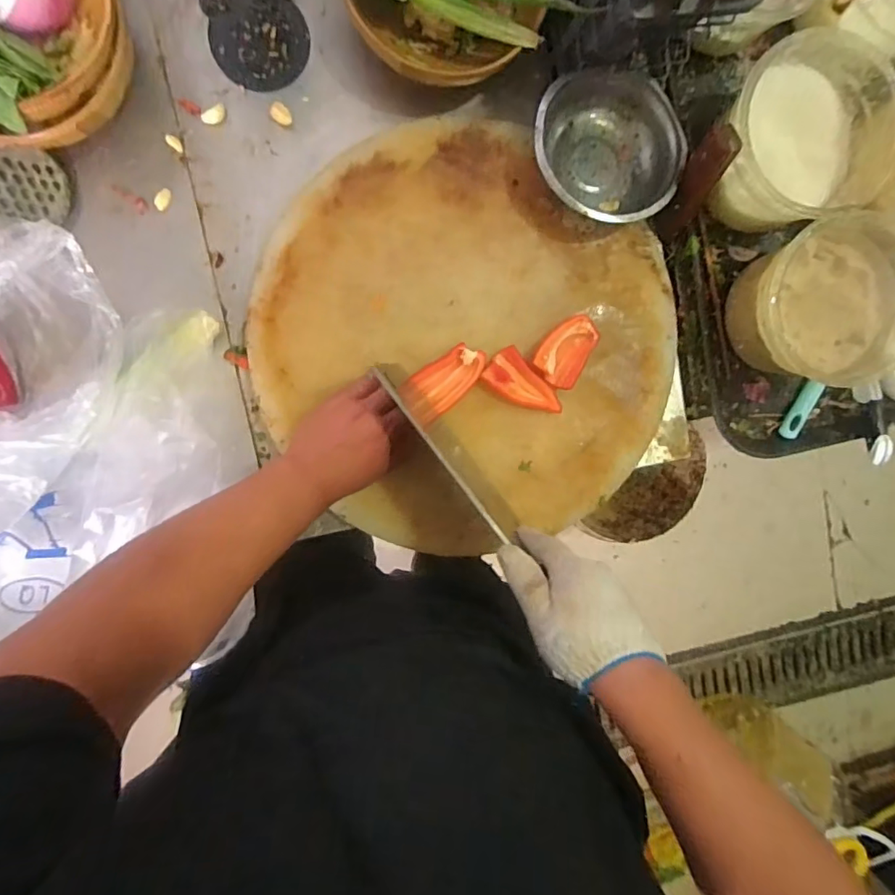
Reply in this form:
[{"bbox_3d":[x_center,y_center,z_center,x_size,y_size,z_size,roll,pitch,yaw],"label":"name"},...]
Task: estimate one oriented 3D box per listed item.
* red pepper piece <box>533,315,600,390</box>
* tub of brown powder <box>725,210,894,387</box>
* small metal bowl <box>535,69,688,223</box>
[{"bbox_3d":[0.119,-0.098,0.543,0.047,0.021,0.073,30,92,-8],"label":"red pepper piece"},{"bbox_3d":[0.370,-0.144,0.547,0.152,0.093,0.143,-1,96,-6],"label":"tub of brown powder"},{"bbox_3d":[0.149,-0.278,0.512,0.136,0.044,0.136,-1,96,-6],"label":"small metal bowl"}]

